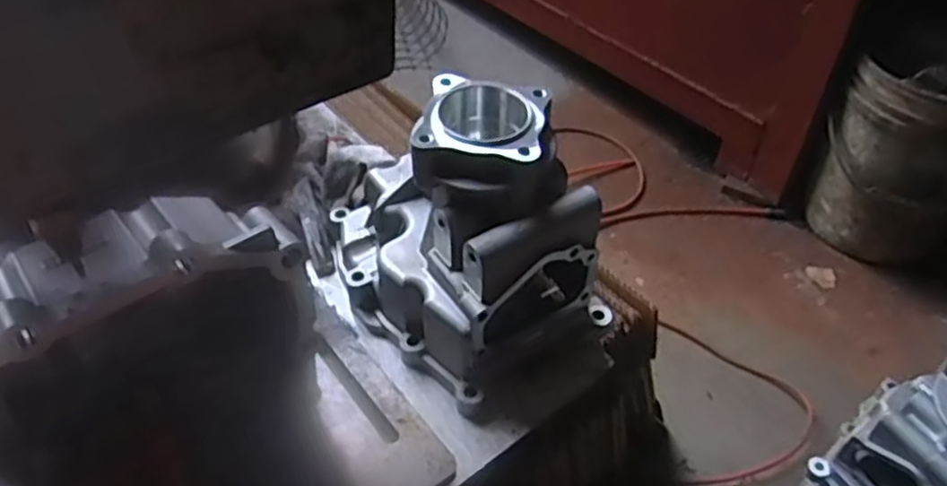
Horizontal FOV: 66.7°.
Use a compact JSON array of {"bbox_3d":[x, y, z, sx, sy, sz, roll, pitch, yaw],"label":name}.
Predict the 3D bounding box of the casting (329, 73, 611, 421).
[{"bbox_3d":[-0.021,-0.023,0.578,0.235,0.197,0.149,35,54,29],"label":"casting"}]

